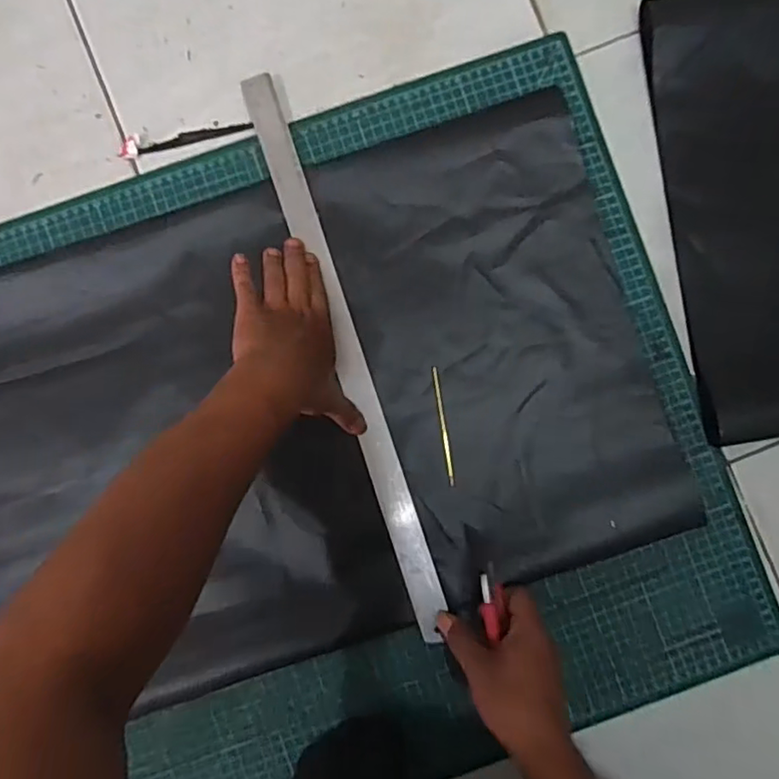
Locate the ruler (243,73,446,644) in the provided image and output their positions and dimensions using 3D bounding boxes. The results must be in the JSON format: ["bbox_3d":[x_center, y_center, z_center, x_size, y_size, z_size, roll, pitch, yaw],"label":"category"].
[{"bbox_3d":[-0.038,-0.031,0.531,0.030,0.008,0.514,-18,89,1],"label":"ruler"}]

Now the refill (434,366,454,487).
[{"bbox_3d":[0.049,0.033,0.527,0.006,0.004,0.106,-8,88,0],"label":"refill"}]

